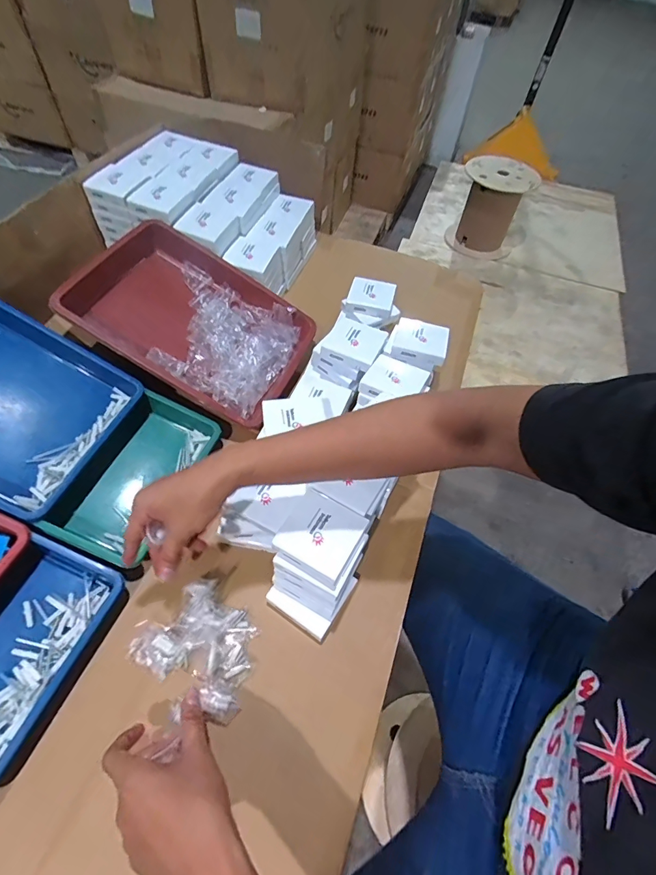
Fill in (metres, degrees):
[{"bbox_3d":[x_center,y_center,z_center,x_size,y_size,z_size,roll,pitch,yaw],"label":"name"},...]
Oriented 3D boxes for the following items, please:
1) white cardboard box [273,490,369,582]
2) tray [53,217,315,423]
[{"bbox_3d":[-0.008,0.110,0.485,0.085,0.011,0.086,27,58,13],"label":"white cardboard box"},{"bbox_3d":[-0.217,-0.190,0.686,0.351,0.093,0.253,30,65,-6],"label":"tray"}]

